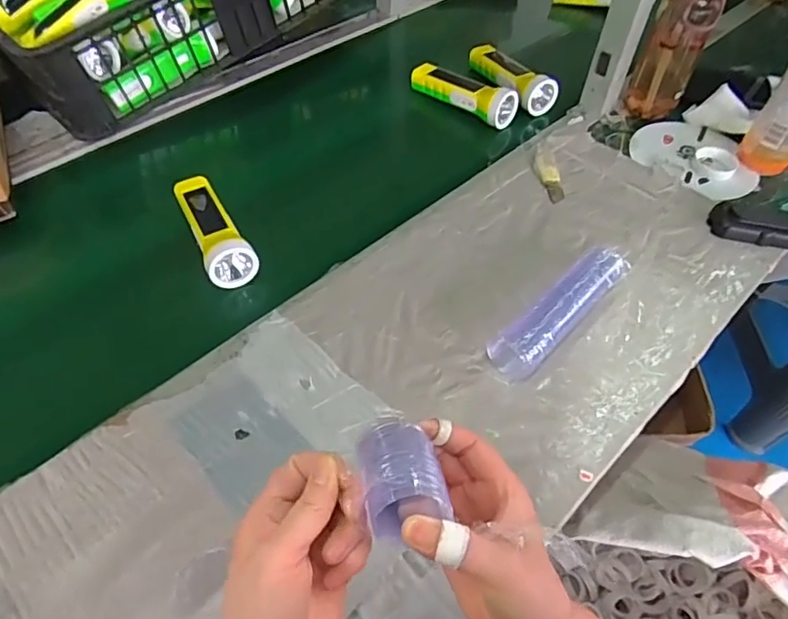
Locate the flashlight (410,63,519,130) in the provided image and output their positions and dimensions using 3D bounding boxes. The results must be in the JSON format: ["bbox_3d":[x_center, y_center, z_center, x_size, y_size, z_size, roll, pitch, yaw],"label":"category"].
[{"bbox_3d":[0.096,-0.305,0.749,0.155,0.044,0.050,36,60,23],"label":"flashlight"}]

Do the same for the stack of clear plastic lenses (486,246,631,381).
[{"bbox_3d":[0.167,0.001,0.549,0.174,0.056,0.053,-35,61,-25],"label":"stack of clear plastic lenses"}]

